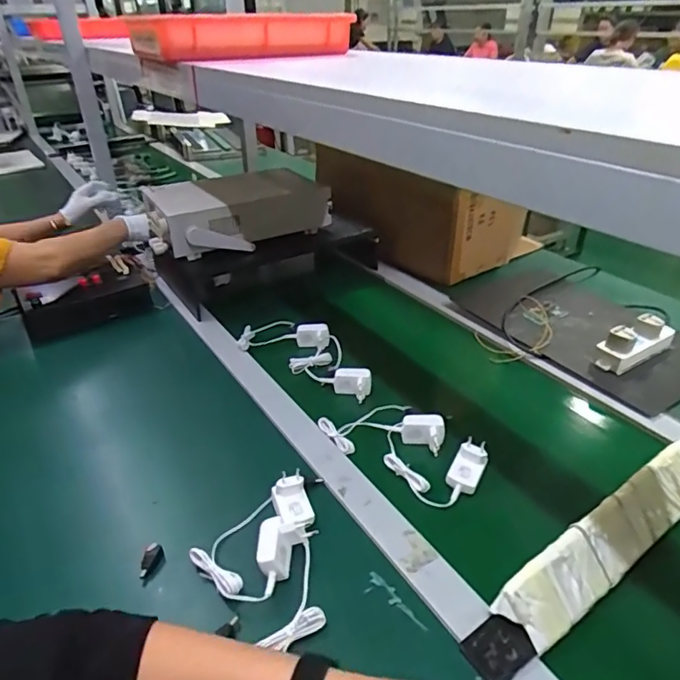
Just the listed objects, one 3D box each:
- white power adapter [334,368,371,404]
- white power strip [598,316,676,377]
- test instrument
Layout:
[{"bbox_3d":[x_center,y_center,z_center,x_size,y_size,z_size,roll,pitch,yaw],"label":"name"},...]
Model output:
[{"bbox_3d":[0.020,0.069,0.852,0.064,0.035,0.058,2,32,4],"label":"white power adapter"},{"bbox_3d":[0.515,0.002,0.907,0.165,0.065,0.054,-19,36,-27],"label":"white power strip"},{"bbox_3d":[-0.236,-0.282,1.142,0.361,0.116,0.239,-24,39,-32],"label":"test instrument"}]

